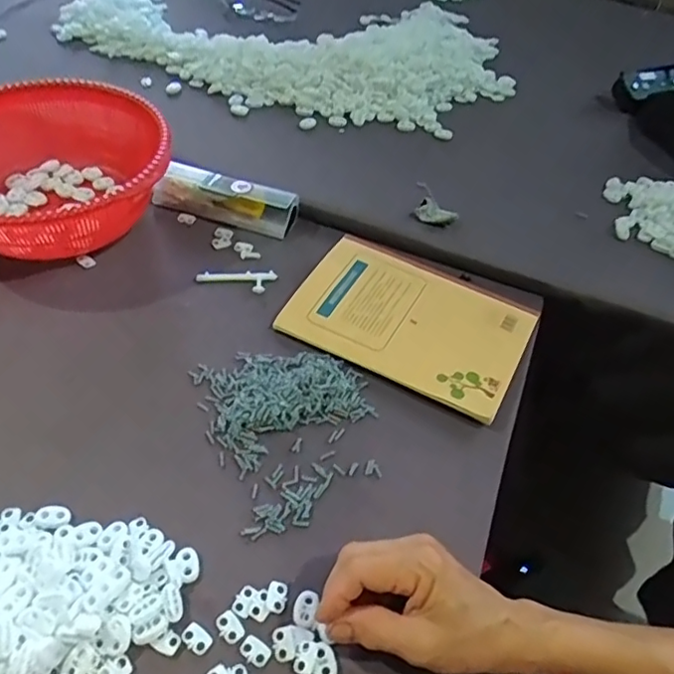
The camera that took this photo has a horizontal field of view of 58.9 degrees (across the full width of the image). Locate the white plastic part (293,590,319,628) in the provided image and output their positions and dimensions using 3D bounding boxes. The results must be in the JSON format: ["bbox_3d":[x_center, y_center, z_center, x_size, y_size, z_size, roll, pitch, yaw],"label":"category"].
[{"bbox_3d":[-0.020,0.172,0.380,0.014,0.004,0.022,11,49,6],"label":"white plastic part"}]

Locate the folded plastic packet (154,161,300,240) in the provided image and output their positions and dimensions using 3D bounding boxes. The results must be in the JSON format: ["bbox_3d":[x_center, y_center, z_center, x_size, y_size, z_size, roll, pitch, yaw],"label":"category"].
[{"bbox_3d":[-0.118,-0.148,0.629,0.153,0.036,0.041,18,50,11],"label":"folded plastic packet"}]

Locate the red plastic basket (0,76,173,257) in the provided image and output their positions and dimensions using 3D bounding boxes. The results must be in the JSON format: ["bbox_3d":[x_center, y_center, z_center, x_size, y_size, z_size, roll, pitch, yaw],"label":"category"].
[{"bbox_3d":[-0.288,-0.167,0.597,0.225,0.081,0.220,-29,56,-26],"label":"red plastic basket"}]

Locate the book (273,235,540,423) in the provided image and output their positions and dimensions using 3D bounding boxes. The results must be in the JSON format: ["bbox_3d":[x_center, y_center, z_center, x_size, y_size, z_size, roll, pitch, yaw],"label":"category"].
[{"bbox_3d":[0.070,-0.023,0.545,0.201,0.017,0.150,24,51,16],"label":"book"}]

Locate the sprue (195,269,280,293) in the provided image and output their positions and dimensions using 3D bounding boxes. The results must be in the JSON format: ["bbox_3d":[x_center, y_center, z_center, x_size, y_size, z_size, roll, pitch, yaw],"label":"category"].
[{"bbox_3d":[-0.097,-0.054,0.574,0.077,0.004,0.026,1,49,-4],"label":"sprue"}]

